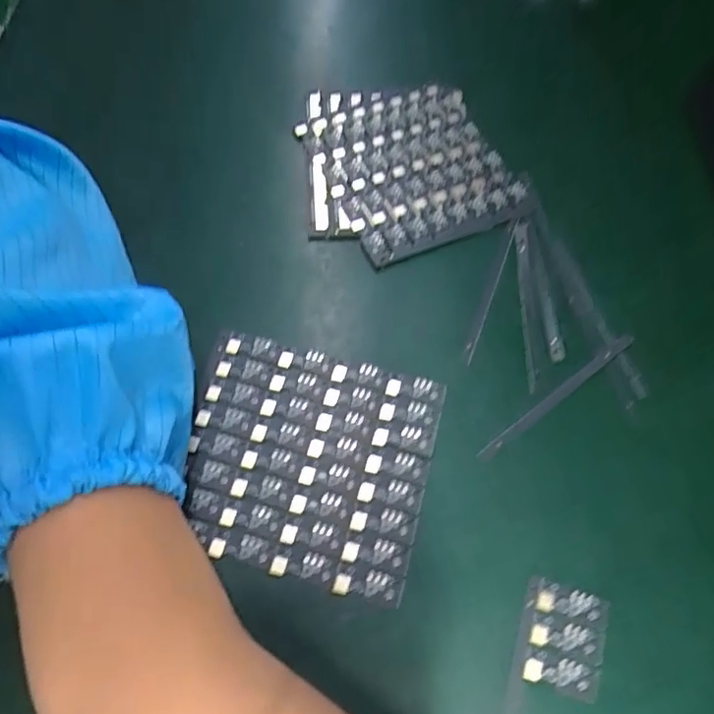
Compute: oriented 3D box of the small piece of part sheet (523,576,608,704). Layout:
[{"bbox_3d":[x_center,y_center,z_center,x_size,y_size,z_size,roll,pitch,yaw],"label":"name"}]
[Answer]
[{"bbox_3d":[0.077,0.104,0.217,0.028,0.004,0.035,17,64,5],"label":"small piece of part sheet"}]

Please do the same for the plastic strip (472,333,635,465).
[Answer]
[{"bbox_3d":[0.089,0.017,0.260,0.096,0.005,0.005,-34,70,-18],"label":"plastic strip"}]

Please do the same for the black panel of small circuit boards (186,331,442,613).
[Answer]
[{"bbox_3d":[-0.021,0.042,0.246,0.101,0.004,0.093,14,64,6],"label":"black panel of small circuit boards"}]

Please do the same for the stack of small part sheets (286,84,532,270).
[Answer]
[{"bbox_3d":[0.022,-0.104,0.318,0.108,0.014,0.111,-21,67,-13],"label":"stack of small part sheets"}]

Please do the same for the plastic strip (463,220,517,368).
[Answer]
[{"bbox_3d":[0.066,-0.035,0.286,0.005,0.004,0.087,21,65,7],"label":"plastic strip"}]

